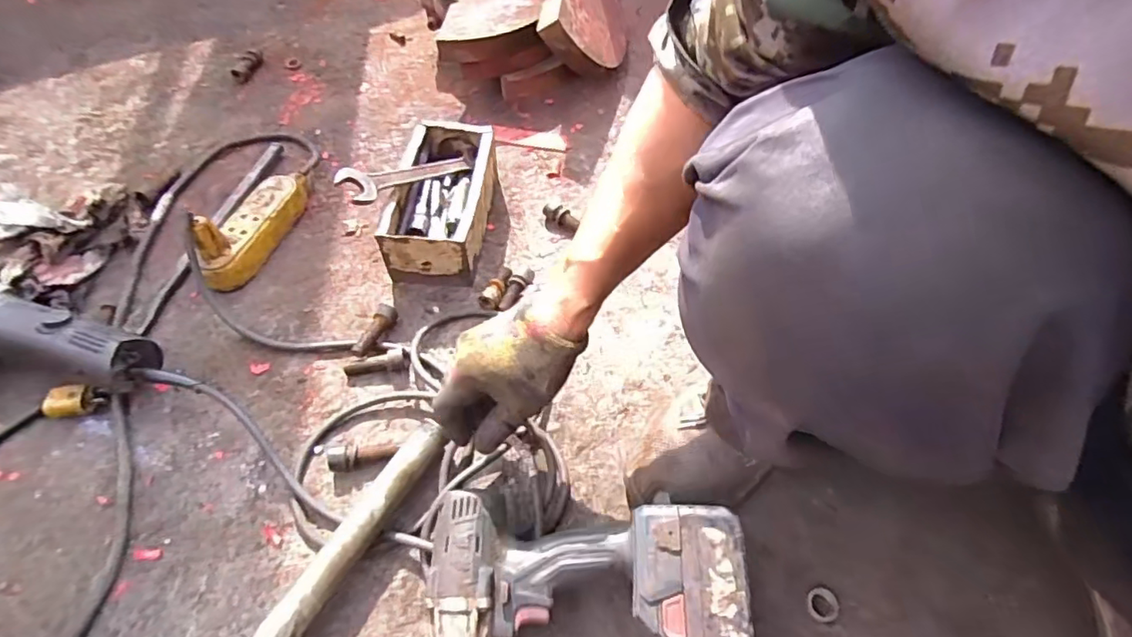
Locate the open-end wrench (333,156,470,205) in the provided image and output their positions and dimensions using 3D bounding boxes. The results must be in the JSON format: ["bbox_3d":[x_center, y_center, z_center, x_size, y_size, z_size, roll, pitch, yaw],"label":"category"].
[{"bbox_3d":[-0.182,-0.169,0.680,0.184,0.011,0.041,-25,91,-44],"label":"open-end wrench"}]

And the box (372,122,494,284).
[{"bbox_3d":[-0.152,-0.146,0.714,0.111,0.087,0.208,0,56,2],"label":"box"}]

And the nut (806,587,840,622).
[{"bbox_3d":[0.217,0.242,0.482,0.028,0.012,0.026,13,58,11],"label":"nut"}]

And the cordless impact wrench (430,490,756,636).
[{"bbox_3d":[0.017,0.241,0.437,0.238,0.087,0.226,-7,56,-2],"label":"cordless impact wrench"}]

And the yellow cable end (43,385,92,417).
[{"bbox_3d":[-0.503,0.086,0.582,0.043,0.022,0.029,-5,56,-1],"label":"yellow cable end"}]

